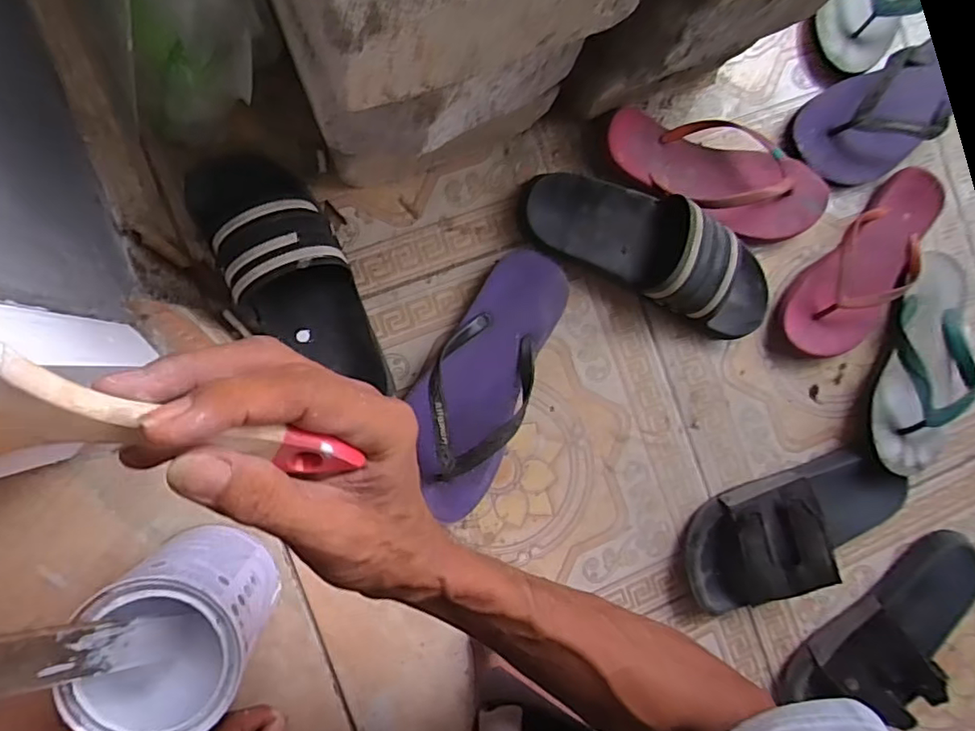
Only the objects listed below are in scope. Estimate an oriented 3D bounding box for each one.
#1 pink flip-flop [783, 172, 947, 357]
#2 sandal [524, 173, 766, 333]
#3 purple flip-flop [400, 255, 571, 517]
[{"bbox_3d":[0.421,-0.111,0.630,0.232,0.057,0.095,-44,96,-6],"label":"pink flip-flop"},{"bbox_3d":[0.164,-0.115,0.560,0.267,0.065,0.099,26,86,-8],"label":"sandal"},{"bbox_3d":[-0.006,0.015,0.540,0.095,0.053,0.267,24,87,-8],"label":"purple flip-flop"}]

